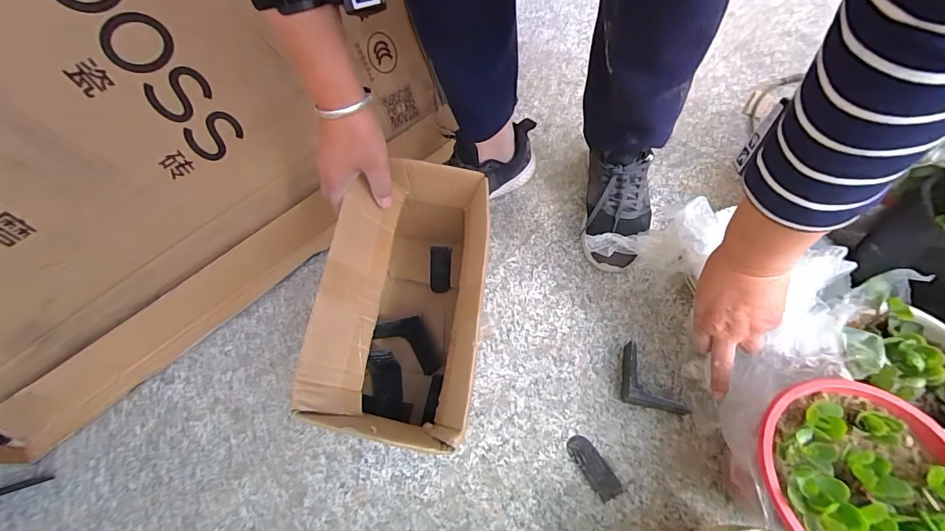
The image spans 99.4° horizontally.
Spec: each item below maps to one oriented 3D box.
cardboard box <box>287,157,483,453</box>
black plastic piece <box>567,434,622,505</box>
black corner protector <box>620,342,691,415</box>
[{"bbox_3d":[-0.064,0.055,0.481,0.157,0.201,0.293,5,62,6],"label":"cardboard box"},{"bbox_3d":[0.147,0.245,0.490,0.032,0.008,0.076,-31,64,-13],"label":"black plastic piece"},{"bbox_3d":[0.218,0.155,0.519,0.060,0.035,0.103,-26,63,-10],"label":"black corner protector"}]

